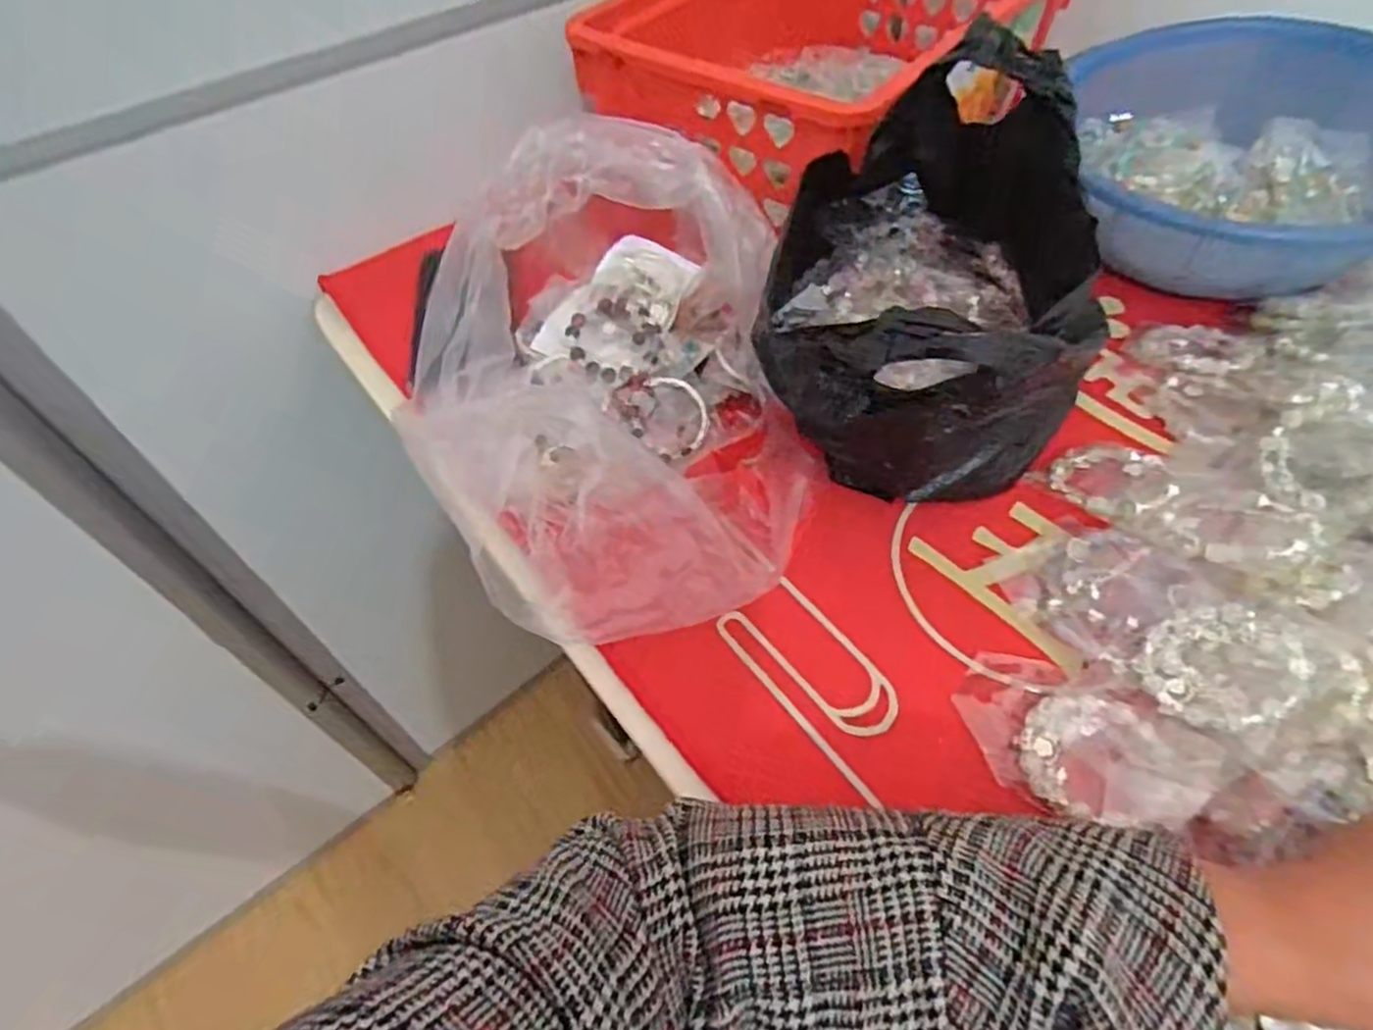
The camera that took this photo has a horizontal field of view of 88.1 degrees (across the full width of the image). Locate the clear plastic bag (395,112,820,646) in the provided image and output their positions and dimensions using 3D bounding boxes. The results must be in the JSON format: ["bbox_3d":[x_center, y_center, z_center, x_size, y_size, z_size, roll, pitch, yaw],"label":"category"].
[{"bbox_3d":[-0.046,-0.098,0.408,0.205,0.130,0.313,-8,53,-4],"label":"clear plastic bag"}]

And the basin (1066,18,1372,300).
[{"bbox_3d":[0.396,-0.255,0.504,0.245,0.095,0.231,6,53,6],"label":"basin"}]

